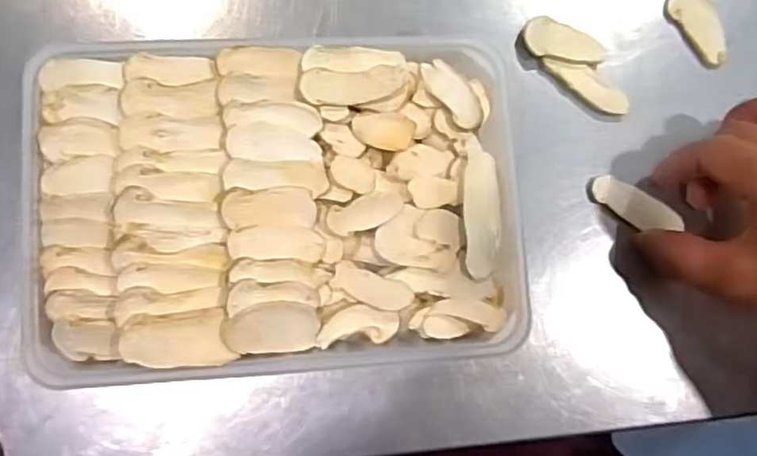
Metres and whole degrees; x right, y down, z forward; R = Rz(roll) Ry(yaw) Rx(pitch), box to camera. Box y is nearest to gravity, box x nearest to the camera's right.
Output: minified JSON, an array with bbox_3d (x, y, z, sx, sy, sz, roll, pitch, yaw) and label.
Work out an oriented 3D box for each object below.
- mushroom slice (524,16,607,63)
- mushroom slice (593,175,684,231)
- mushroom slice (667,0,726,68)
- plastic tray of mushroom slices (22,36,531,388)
[{"bbox_3d":[0.103,-0.105,0.344,0.045,0.005,0.024,2,82,-5],"label":"mushroom slice"},{"bbox_3d":[0.139,-0.011,0.335,0.051,0.005,0.021,26,81,-2],"label":"mushroom slice"},{"bbox_3d":[0.185,-0.117,0.357,0.022,0.005,0.049,-31,86,-8],"label":"mushroom slice"},{"bbox_3d":[-0.047,-0.012,0.305,0.230,0.035,0.159,-3,83,-6],"label":"plastic tray of mushroom slices"}]

